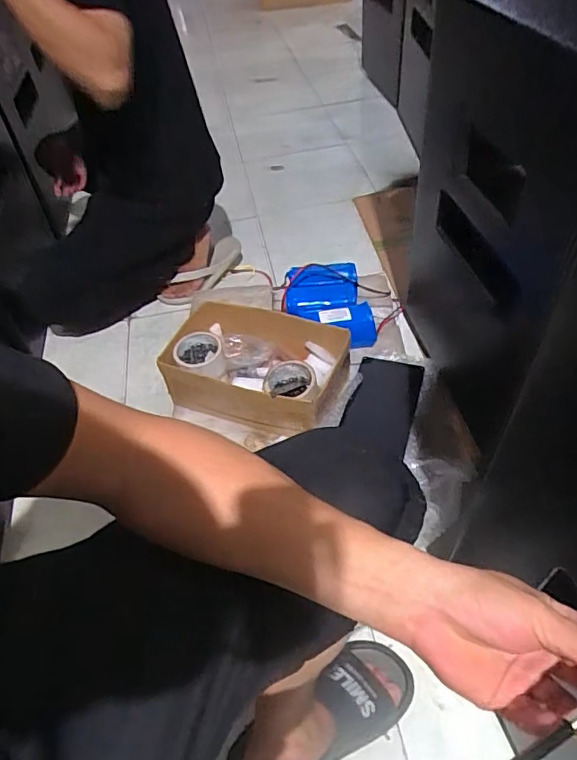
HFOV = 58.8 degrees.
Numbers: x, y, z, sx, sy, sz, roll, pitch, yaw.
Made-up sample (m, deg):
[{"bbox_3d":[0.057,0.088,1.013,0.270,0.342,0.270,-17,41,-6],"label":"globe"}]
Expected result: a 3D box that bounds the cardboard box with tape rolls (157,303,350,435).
[{"bbox_3d":[-0.055,-0.019,0.946,0.308,0.117,0.197,12,50,17],"label":"cardboard box with tape rolls"}]

